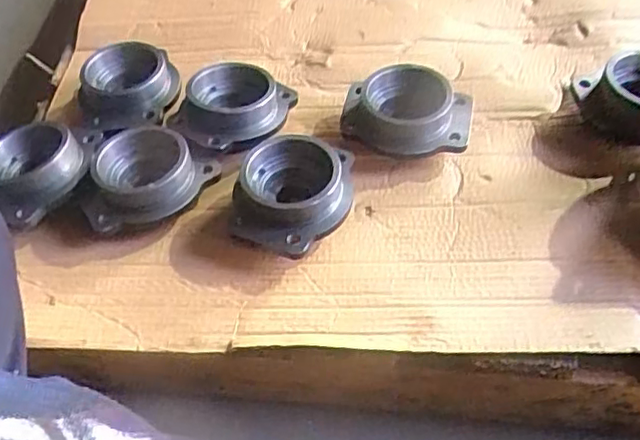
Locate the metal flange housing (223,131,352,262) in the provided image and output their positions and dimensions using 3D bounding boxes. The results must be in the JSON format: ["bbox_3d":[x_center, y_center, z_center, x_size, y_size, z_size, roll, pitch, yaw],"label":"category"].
[{"bbox_3d":[-0.025,-0.024,0.546,0.100,0.055,0.113,12,54,13],"label":"metal flange housing"}]

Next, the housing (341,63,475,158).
[{"bbox_3d":[0.084,-0.101,0.599,0.125,0.053,0.094,2,52,5],"label":"housing"}]

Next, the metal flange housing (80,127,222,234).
[{"bbox_3d":[-0.154,-0.038,0.575,0.120,0.053,0.094,-14,53,-7],"label":"metal flange housing"}]

